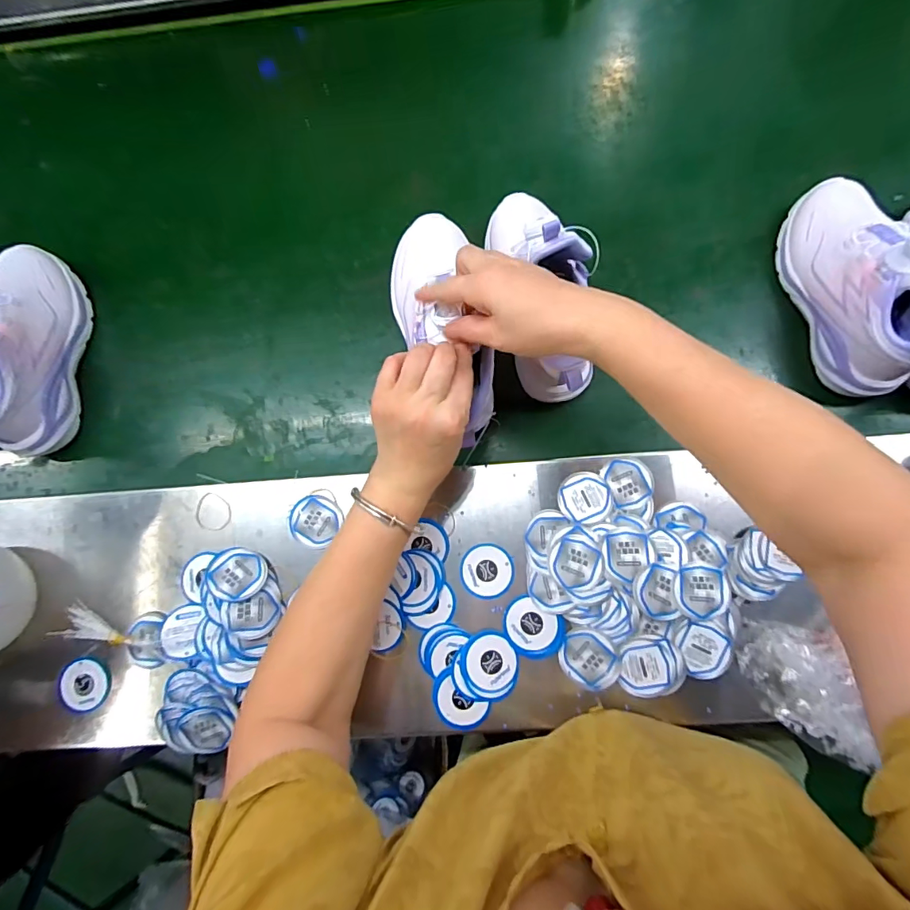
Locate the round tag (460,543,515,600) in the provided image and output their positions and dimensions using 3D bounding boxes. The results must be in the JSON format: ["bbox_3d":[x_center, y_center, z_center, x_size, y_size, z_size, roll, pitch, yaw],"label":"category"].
[{"bbox_3d":[0.030,0.107,0.431,0.047,0.004,0.047,-1,77,4],"label":"round tag"}]

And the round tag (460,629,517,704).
[{"bbox_3d":[0.030,0.185,0.409,0.048,0.007,0.055,-1,85,2],"label":"round tag"}]

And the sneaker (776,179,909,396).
[{"bbox_3d":[0.370,-0.162,0.423,0.071,0.107,0.210,-16,84,1],"label":"sneaker"}]

